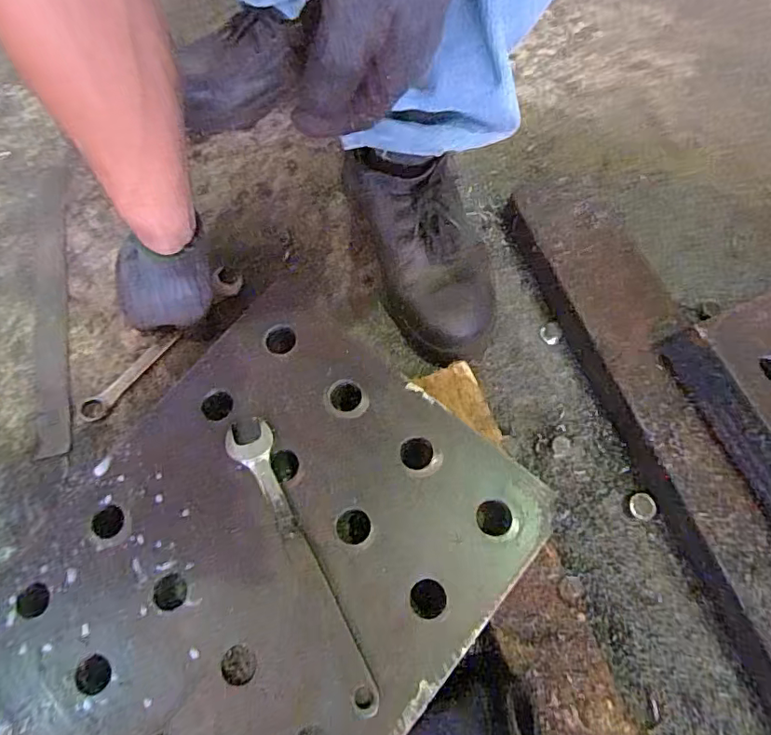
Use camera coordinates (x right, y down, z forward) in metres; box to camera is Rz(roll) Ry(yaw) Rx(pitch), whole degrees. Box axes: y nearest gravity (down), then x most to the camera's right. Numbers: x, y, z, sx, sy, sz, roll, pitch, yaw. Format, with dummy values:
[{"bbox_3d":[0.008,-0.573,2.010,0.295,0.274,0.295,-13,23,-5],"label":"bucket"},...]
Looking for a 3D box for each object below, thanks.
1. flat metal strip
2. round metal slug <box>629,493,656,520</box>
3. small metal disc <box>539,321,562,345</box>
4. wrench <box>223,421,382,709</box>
[{"bbox_3d":[-0.343,-0.067,0.544,0.034,0.009,0.317,-11,71,-6],"label":"flat metal strip"},{"bbox_3d":[0.240,0.130,0.496,0.021,0.005,0.024,6,70,0],"label":"round metal slug"},{"bbox_3d":[0.173,-0.036,0.553,0.022,0.009,0.022,1,70,-2],"label":"small metal disc"},{"bbox_3d":[-0.065,0.142,0.392,0.033,0.006,0.219,-24,72,-11],"label":"wrench"}]

